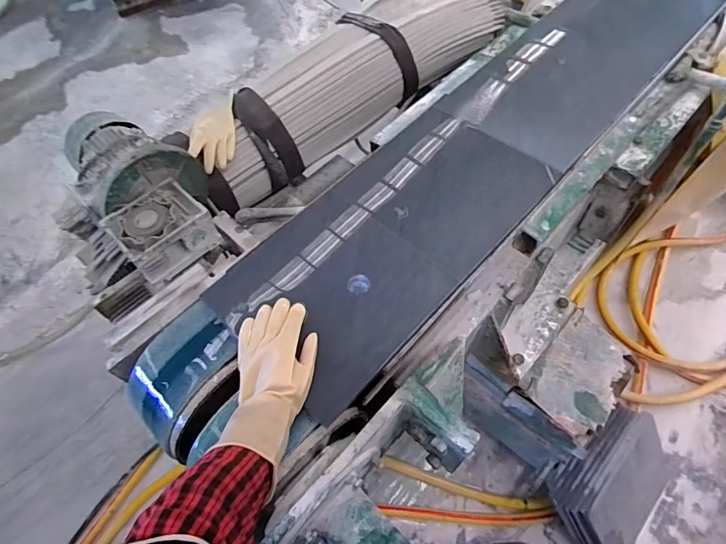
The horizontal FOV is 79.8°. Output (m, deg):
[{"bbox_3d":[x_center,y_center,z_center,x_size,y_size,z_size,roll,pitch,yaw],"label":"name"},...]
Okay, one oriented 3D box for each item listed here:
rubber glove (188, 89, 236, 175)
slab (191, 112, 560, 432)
[{"bbox_3d":[-0.360,-0.341,1.051,0.103,0.029,0.224,-9,58,-1],"label":"rubber glove"},{"bbox_3d":[0.049,-0.068,0.755,0.302,0.017,0.595,37,67,23],"label":"slab"}]

